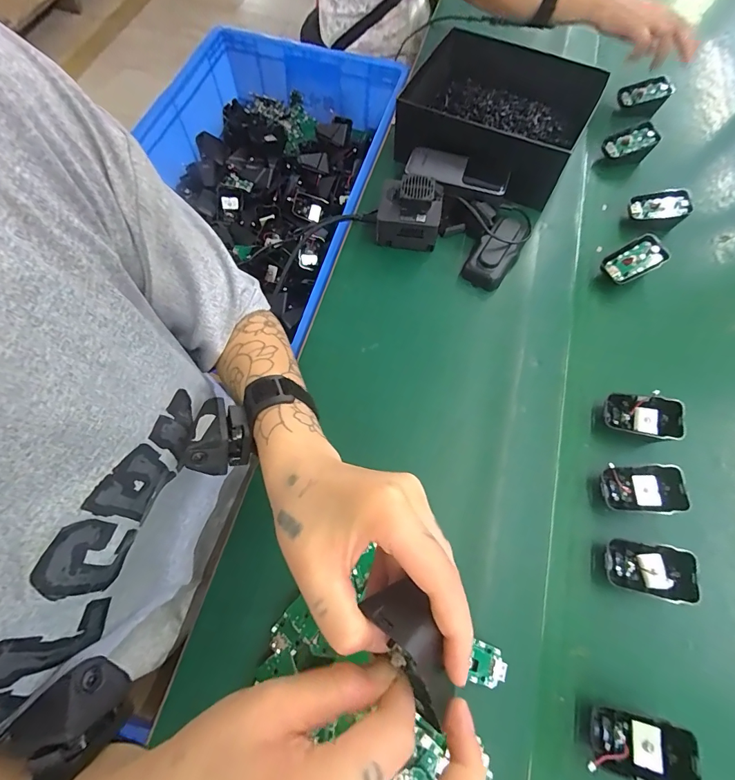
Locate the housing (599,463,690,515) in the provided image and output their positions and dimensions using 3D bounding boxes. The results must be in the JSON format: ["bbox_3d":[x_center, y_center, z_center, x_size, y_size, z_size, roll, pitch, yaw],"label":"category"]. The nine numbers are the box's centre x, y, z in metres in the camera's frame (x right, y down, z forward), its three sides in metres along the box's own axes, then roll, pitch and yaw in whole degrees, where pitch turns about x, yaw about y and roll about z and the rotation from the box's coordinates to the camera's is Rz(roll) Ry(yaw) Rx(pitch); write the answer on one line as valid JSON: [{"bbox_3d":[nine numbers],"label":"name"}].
[{"bbox_3d":[0.266,0.098,0.381,0.064,0.041,0.044,6,66,0],"label":"housing"}]

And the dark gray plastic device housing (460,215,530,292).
[{"bbox_3d":[0.165,-0.176,0.488,0.049,0.041,0.104,33,69,12],"label":"dark gray plastic device housing"}]

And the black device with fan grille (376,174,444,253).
[{"bbox_3d":[0.053,-0.225,0.497,0.077,0.063,0.070,9,66,2],"label":"black device with fan grille"}]

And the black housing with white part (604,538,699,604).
[{"bbox_3d":[0.254,0.162,0.349,0.069,0.020,0.042,-2,66,29],"label":"black housing with white part"}]

